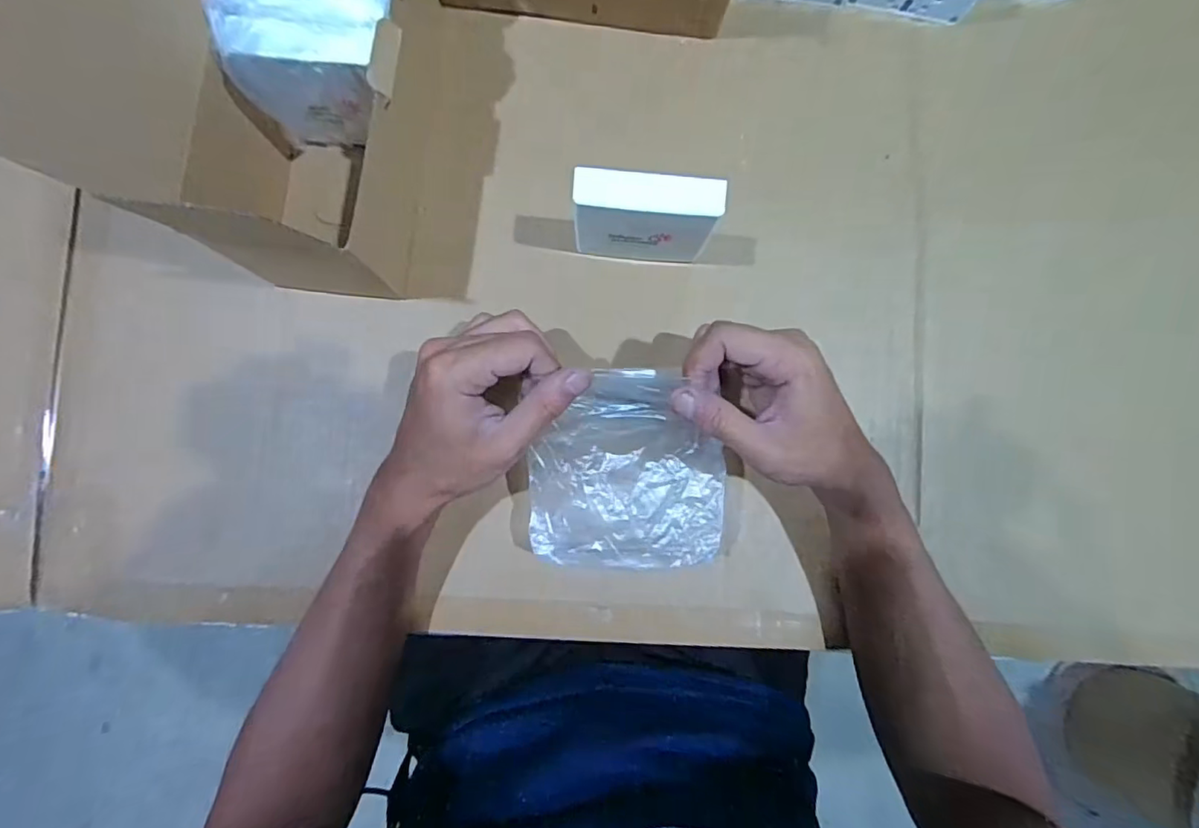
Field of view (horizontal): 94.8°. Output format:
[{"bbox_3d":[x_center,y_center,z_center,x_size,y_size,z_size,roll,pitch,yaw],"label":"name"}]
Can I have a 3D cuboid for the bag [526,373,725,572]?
[{"bbox_3d":[0.017,0.035,0.335,0.113,0.031,0.119,0,96,-7],"label":"bag"}]

